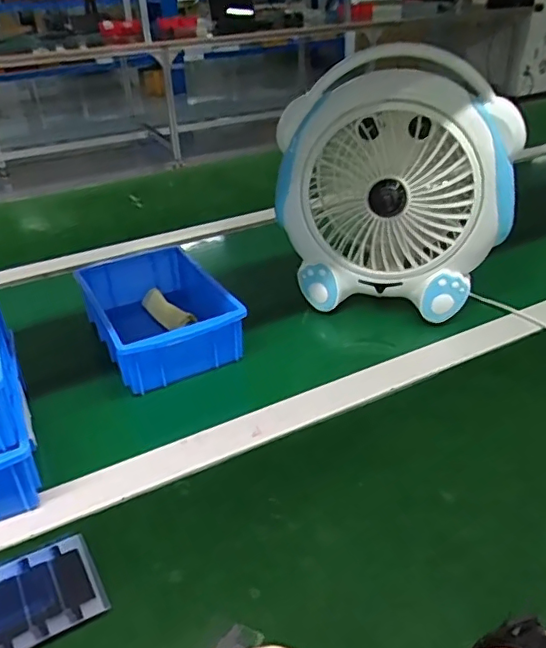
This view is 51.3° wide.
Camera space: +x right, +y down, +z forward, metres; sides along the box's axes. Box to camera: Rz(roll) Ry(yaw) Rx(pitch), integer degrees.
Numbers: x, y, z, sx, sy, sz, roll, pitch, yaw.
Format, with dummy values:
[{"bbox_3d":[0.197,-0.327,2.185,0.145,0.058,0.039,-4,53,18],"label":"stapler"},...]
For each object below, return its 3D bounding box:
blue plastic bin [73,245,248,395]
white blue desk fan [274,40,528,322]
[{"bbox_3d":[-0.131,-0.017,0.639,0.132,0.064,0.207,-15,33,-25],"label":"blue plastic bin"},{"bbox_3d":[0.130,-0.140,0.642,0.259,0.269,0.114,12,34,21],"label":"white blue desk fan"}]

